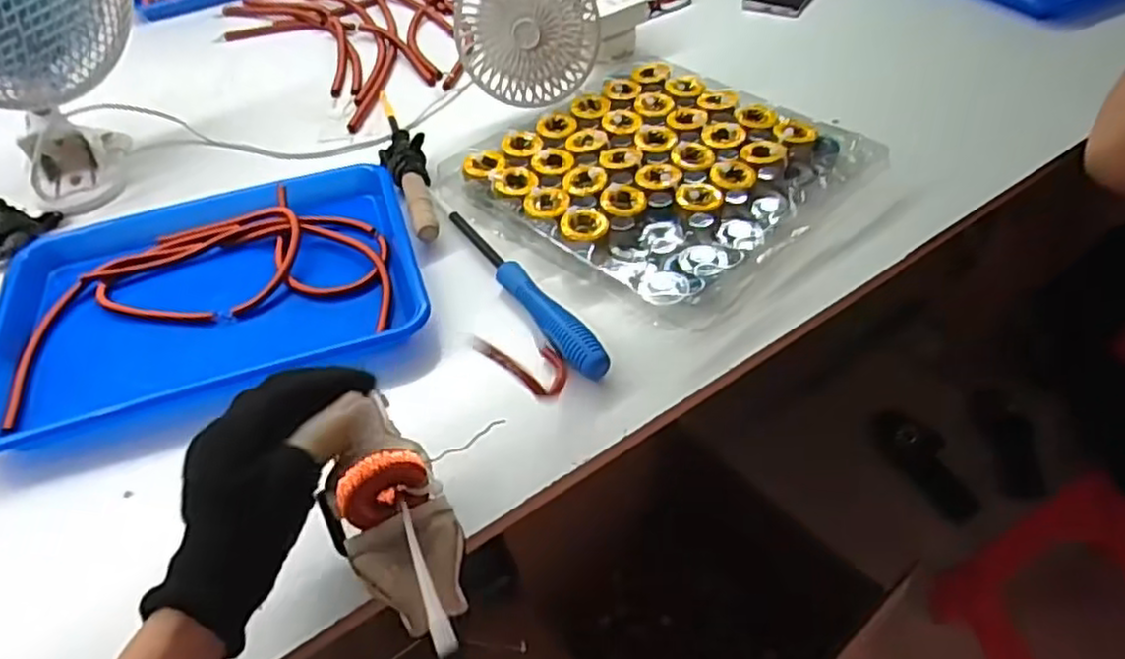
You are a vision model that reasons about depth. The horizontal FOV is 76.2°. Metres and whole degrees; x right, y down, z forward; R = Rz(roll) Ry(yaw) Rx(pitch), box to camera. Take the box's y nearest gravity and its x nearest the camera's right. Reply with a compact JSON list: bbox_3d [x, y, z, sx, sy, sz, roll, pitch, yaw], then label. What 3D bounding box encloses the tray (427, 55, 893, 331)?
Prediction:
[{"bbox_3d":[0.088,-0.149,0.658,0.287,0.034,0.284,-33,51,-24],"label":"tray"}]

